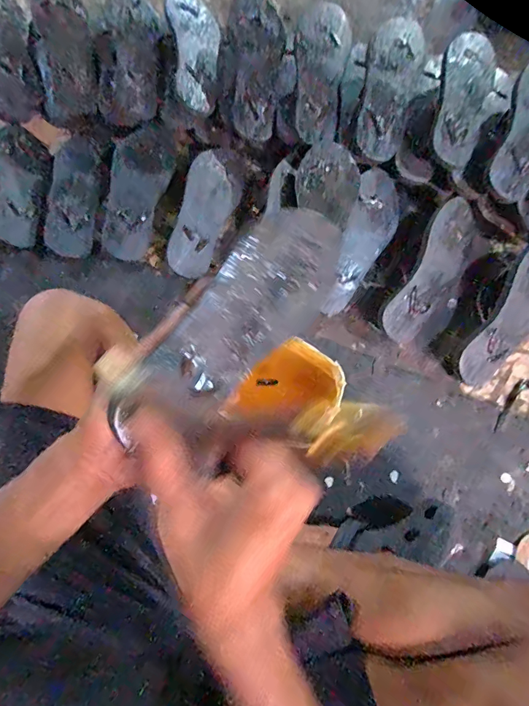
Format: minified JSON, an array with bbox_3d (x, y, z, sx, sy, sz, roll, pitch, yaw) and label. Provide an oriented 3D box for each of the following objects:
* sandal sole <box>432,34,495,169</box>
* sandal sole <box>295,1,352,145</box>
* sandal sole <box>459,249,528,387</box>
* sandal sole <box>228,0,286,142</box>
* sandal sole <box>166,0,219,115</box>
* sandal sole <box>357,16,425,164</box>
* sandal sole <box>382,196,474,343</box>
[{"bbox_3d":[0.301,-0.389,0.611,0.084,0.018,0.217,18,84,-13],"label":"sandal sole"},{"bbox_3d":[0.091,-0.450,0.657,0.081,0.022,0.227,6,87,3],"label":"sandal sole"},{"bbox_3d":[0.362,-0.060,0.578,0.093,0.022,0.256,41,81,-22],"label":"sandal sole"},{"bbox_3d":[-0.014,-0.472,0.664,0.089,0.018,0.231,0,94,2],"label":"sandal sole"},{"bbox_3d":[-0.115,-0.505,0.673,0.083,0.016,0.228,-2,80,-25],"label":"sandal sole"},{"bbox_3d":[0.197,-0.423,0.639,0.090,0.017,0.238,14,88,-9],"label":"sandal sole"},{"bbox_3d":[0.246,-0.120,0.594,0.086,0.020,0.231,28,83,-23],"label":"sandal sole"}]

